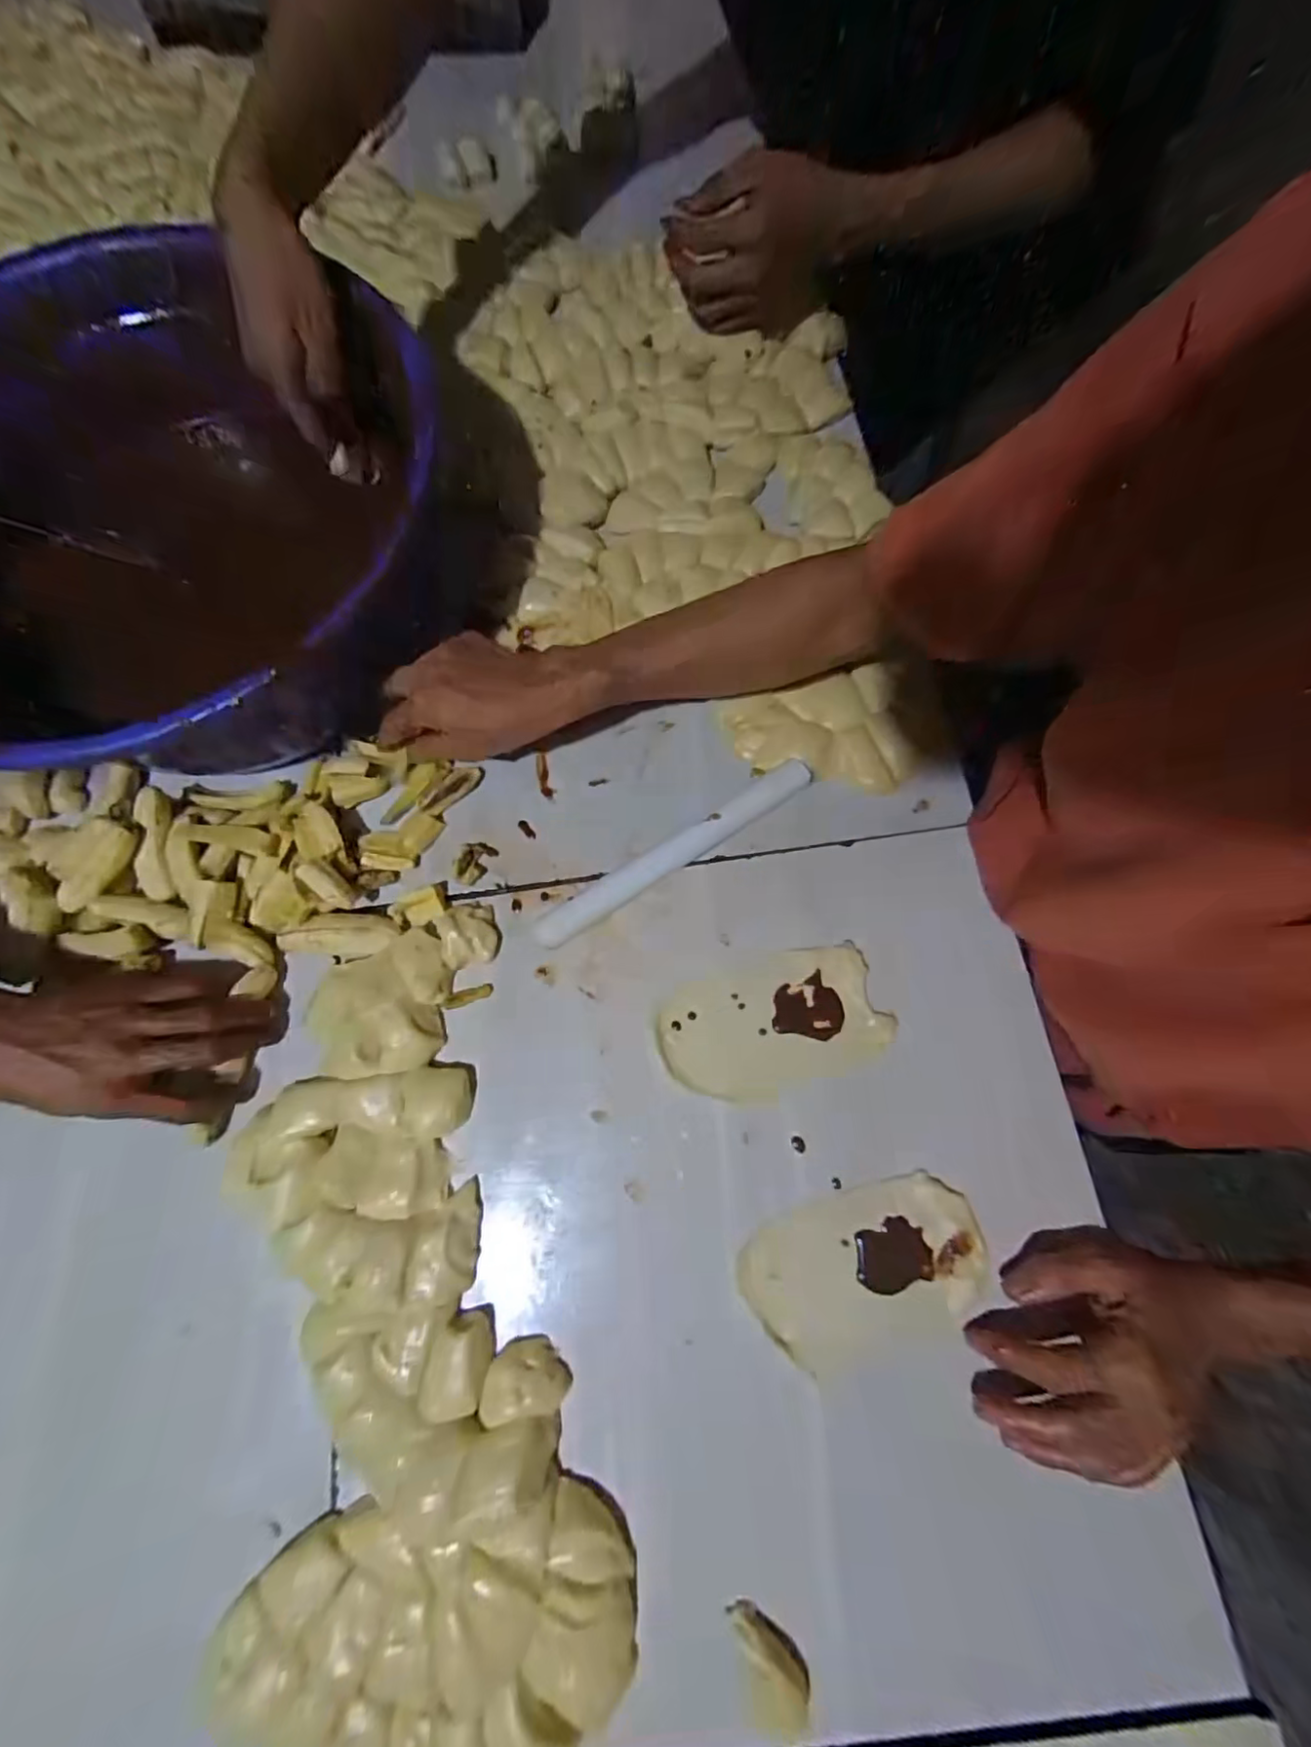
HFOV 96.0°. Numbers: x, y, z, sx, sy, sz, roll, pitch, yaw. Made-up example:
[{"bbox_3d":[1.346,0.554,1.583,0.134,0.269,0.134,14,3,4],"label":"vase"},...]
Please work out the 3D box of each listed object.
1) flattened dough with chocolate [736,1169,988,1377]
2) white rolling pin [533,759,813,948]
[{"bbox_3d":[0.131,0.249,0.371,0.146,0.008,0.088,-19,70,-2],"label":"flattened dough with chocolate"},{"bbox_3d":[0.015,-0.016,0.434,0.229,0.019,0.029,-31,76,-7],"label":"white rolling pin"}]

